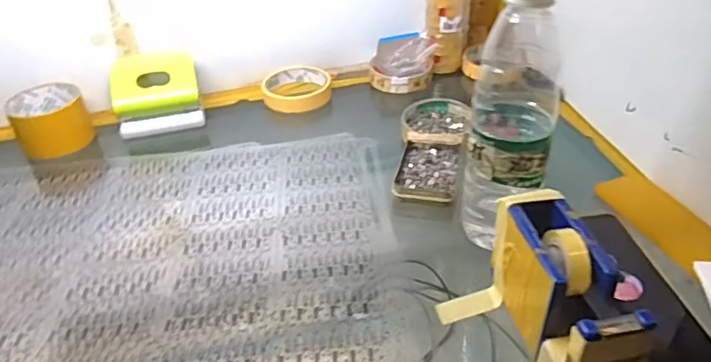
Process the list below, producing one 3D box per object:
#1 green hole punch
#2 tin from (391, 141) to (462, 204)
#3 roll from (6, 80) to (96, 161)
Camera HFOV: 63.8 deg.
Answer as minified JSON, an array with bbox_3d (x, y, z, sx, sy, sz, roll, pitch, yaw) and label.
[{"bbox_3d":[-0.242,-0.107,0.693,0.103,0.073,0.064,-11,36,-9],"label":"green hole punch"},{"bbox_3d":[0.074,-0.010,0.579,0.059,0.013,0.096,6,37,14],"label":"tin"},{"bbox_3d":[-0.364,-0.076,0.681,0.083,0.054,0.075,-25,41,-25],"label":"roll"}]

